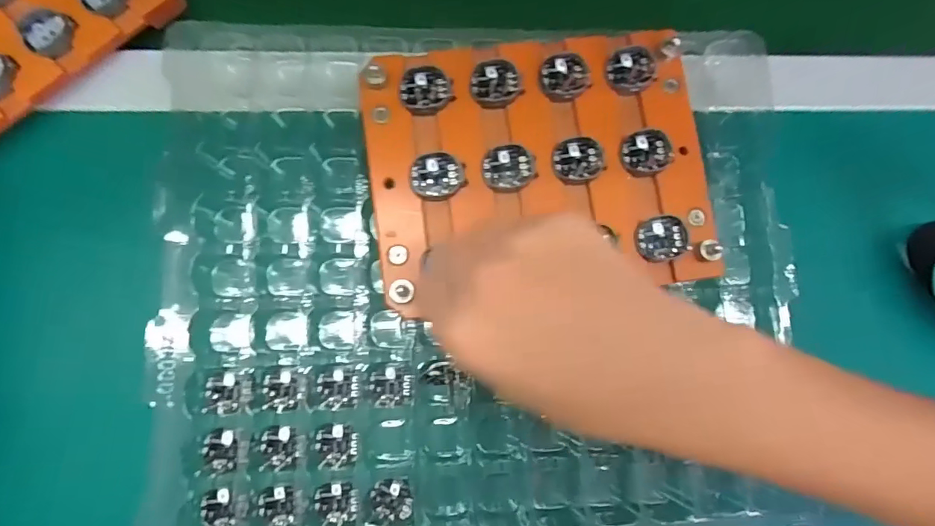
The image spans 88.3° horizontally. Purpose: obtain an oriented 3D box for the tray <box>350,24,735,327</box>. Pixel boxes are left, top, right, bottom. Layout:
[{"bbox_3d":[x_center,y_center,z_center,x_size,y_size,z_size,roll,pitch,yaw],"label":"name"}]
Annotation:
[{"bbox_3d":[0.041,-0.057,0.273,0.189,0.012,0.144,-7,82,-6],"label":"tray"}]

